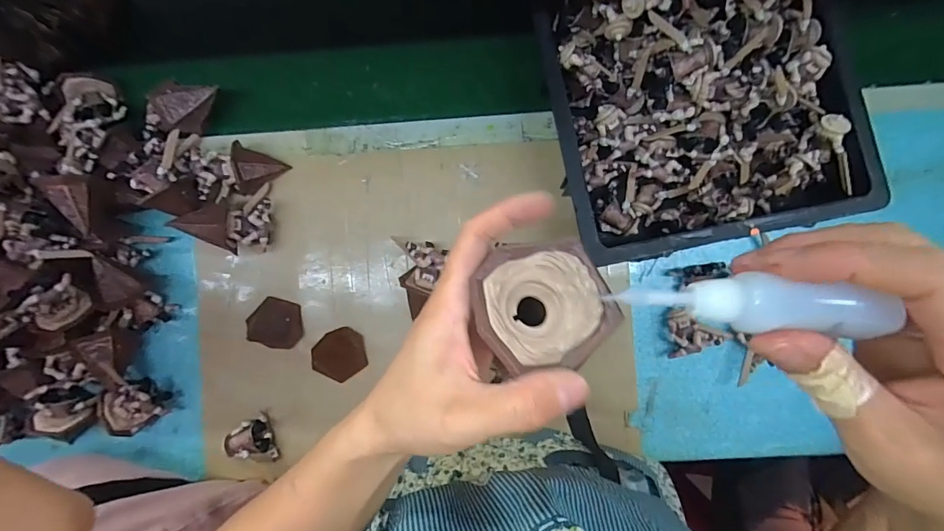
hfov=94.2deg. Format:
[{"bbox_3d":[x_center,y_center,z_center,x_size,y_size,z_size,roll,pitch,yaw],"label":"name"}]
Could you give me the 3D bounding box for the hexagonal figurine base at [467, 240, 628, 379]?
[{"bbox_3d":[0.033,0.018,0.204,0.062,0.019,0.058,-4,88,2],"label":"hexagonal figurine base"}]

